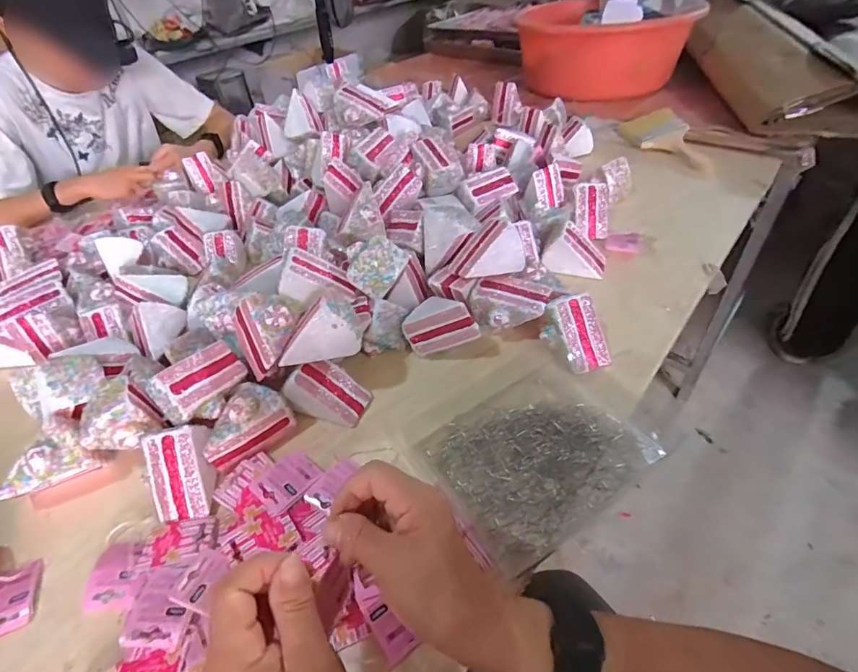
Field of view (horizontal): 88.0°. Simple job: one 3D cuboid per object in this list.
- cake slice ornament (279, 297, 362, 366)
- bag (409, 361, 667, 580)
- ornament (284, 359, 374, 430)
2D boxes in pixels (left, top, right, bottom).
[{"bbox_3d":[-0.113,0.001,0.481,0.089,0.068,0.055,-48,28,19],"label":"cake slice ornament"},{"bbox_3d":[0.106,0.113,0.443,0.194,0.021,0.152,-27,47,-20],"label":"bag"},{"bbox_3d":[-0.110,0.059,0.494,0.075,0.061,0.057,14,47,20],"label":"ornament"}]

